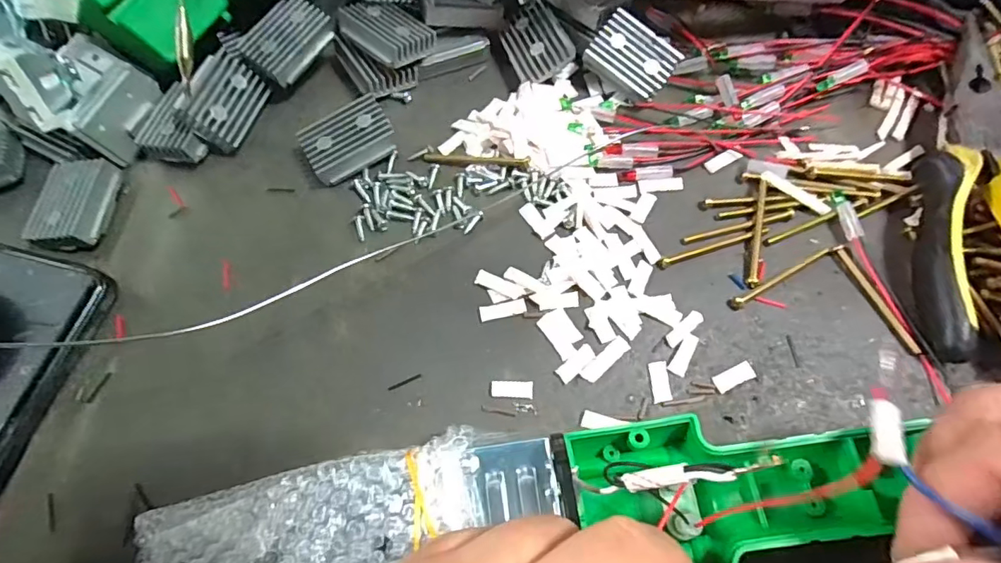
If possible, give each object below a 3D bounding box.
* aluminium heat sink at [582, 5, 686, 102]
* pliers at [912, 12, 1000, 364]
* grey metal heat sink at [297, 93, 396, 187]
[{"bbox_3d":[0.072,-0.122,0.278,0.045,0.008,0.035,31,95,1],"label":"aluminium heat sink"},{"bbox_3d":[0.223,-0.047,0.237,0.045,0.028,0.179,18,68,9],"label":"pliers"},{"bbox_3d":[-0.080,-0.074,0.268,0.045,0.018,0.034,-26,69,-9],"label":"grey metal heat sink"}]

